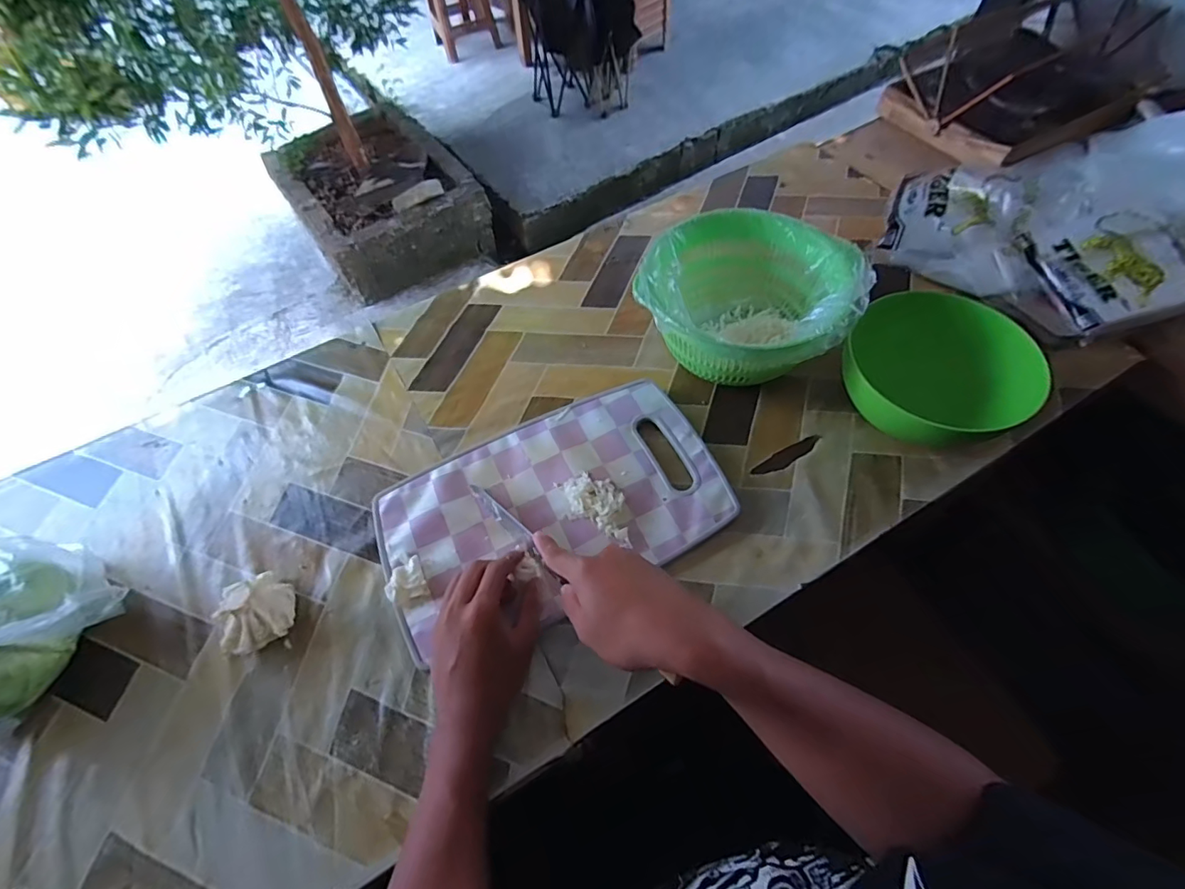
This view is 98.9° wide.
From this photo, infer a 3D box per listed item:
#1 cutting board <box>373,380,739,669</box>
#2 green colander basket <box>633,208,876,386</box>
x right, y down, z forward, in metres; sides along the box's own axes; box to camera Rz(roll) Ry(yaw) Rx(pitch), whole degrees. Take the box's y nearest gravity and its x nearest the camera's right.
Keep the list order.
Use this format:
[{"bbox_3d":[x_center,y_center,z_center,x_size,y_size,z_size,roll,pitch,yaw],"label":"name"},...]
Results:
[{"bbox_3d":[-0.045,0.061,0.539,0.347,0.019,0.210,-24,58,-11],"label":"cutting board"},{"bbox_3d":[0.180,-0.152,0.600,0.221,0.132,0.205,26,62,19],"label":"green colander basket"}]

